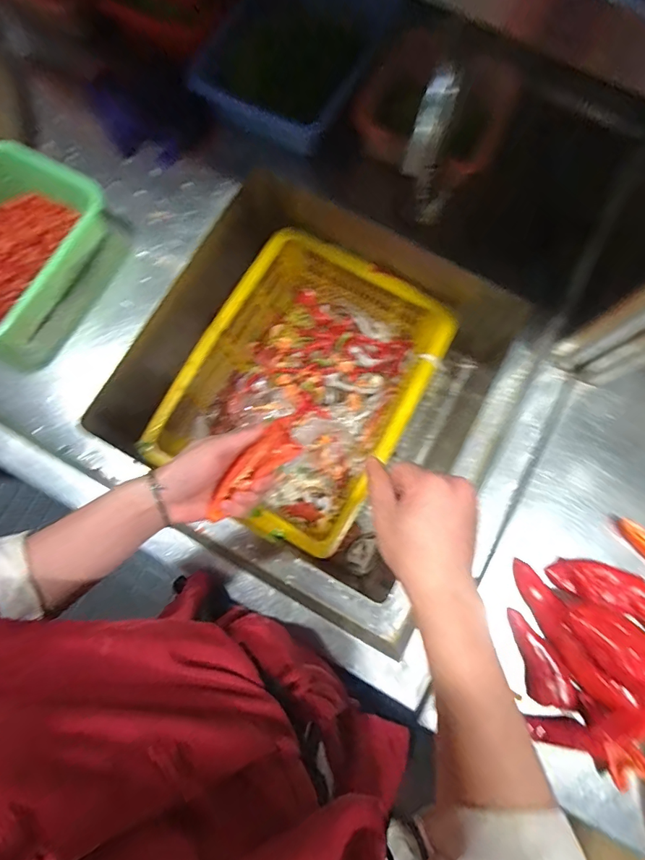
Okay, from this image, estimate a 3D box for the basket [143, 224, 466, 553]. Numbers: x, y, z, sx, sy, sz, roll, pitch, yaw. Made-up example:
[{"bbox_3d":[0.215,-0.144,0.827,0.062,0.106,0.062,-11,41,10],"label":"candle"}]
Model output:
[{"bbox_3d":[-0.032,-0.076,0.787,0.372,0.141,0.464,33,80,5],"label":"basket"}]

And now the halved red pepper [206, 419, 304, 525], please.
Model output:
[{"bbox_3d":[-0.068,0.042,0.425,0.034,0.025,0.115,42,77,7],"label":"halved red pepper"}]

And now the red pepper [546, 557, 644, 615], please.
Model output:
[{"bbox_3d":[0.353,0.194,0.548,0.118,0.024,0.049,20,79,3],"label":"red pepper"}]

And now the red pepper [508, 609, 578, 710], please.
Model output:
[{"bbox_3d":[0.262,0.287,0.530,0.054,0.024,0.124,-33,81,-7],"label":"red pepper"}]

